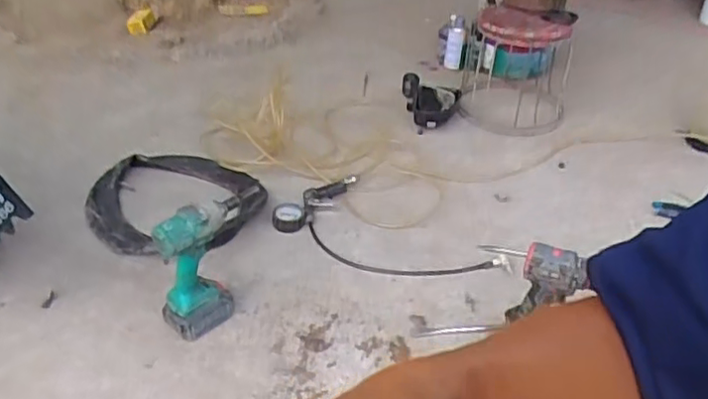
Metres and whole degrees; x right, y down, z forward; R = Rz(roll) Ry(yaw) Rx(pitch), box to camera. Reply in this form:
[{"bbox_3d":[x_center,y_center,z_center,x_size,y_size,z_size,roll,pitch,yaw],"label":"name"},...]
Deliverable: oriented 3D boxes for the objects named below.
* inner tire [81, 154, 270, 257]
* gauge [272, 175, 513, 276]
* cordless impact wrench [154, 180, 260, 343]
[{"bbox_3d":[-0.393,-0.010,1.401,0.391,0.043,0.359,9,35,7],"label":"inner tire"},{"bbox_3d":[0.078,0.074,1.374,0.482,0.035,0.246,20,38,22],"label":"gauge"},{"bbox_3d":[-0.262,0.106,1.107,0.084,0.240,0.157,20,38,22],"label":"cordless impact wrench"}]

